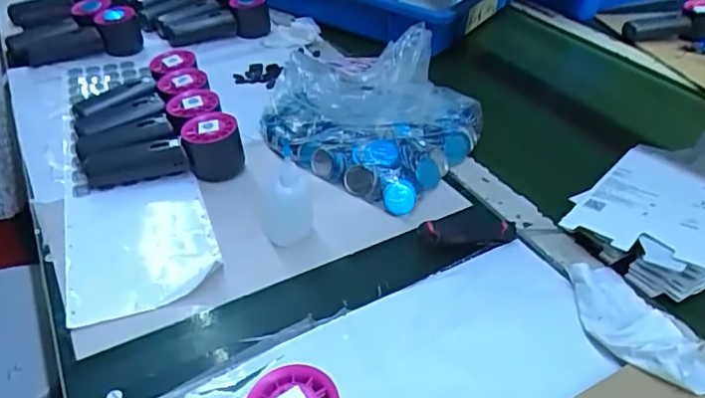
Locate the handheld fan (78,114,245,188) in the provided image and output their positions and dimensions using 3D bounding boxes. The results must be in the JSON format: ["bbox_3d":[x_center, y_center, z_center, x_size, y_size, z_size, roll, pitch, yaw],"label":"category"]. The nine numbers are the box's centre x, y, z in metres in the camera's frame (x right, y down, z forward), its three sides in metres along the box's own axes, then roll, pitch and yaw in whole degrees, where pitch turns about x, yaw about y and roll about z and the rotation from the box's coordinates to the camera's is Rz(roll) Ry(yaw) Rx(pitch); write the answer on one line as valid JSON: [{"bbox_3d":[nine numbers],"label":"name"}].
[{"bbox_3d":[-0.196,-0.050,0.598,0.160,0.056,0.056,-7,38,-8],"label":"handheld fan"}]

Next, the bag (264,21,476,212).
[{"bbox_3d":[0.018,-0.108,0.654,0.234,0.092,0.206,25,44,30],"label":"bag"}]

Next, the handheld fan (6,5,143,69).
[{"bbox_3d":[-0.402,-0.234,0.832,0.185,0.056,0.072,-15,41,-22],"label":"handheld fan"}]

